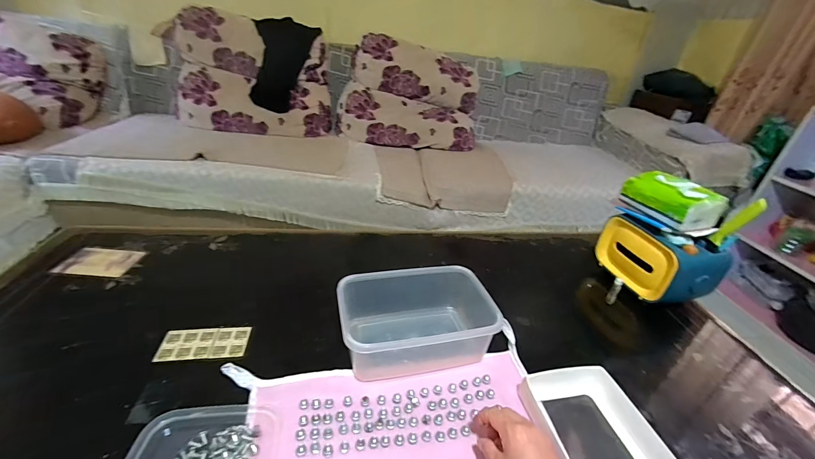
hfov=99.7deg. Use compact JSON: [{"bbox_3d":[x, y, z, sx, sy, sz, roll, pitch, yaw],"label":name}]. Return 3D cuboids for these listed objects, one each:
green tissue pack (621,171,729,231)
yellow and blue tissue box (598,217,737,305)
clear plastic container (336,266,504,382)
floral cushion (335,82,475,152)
[{"bbox_3d":[0.530,-0.069,0.691,0.098,0.069,0.148,-3,32,-16],"label":"green tissue pack"},{"bbox_3d":[0.532,0.054,0.733,0.135,0.124,0.187,0,31,-10],"label":"yellow and blue tissue box"},{"bbox_3d":[0.006,0.147,0.572,0.228,0.080,0.152,-2,32,-13],"label":"clear plastic container"},{"bbox_3d":[-0.007,-0.545,1.728,0.705,0.213,0.281,6,31,0],"label":"floral cushion"}]

